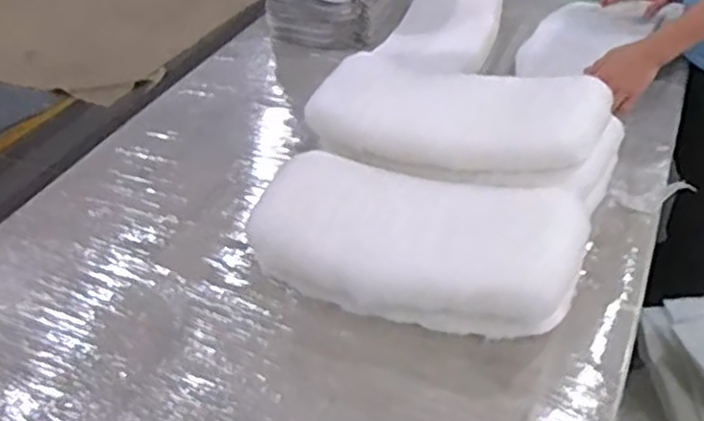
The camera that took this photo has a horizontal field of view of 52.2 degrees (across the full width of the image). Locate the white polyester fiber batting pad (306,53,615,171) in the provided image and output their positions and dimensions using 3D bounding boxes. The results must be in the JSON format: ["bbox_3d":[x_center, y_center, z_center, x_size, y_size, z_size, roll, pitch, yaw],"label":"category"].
[{"bbox_3d":[0.147,-0.147,1.111,0.464,0.091,0.209,13,42,20],"label":"white polyester fiber batting pad"}]

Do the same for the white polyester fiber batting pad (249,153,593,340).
[{"bbox_3d":[0.082,0.044,1.033,0.472,0.113,0.204,11,41,18],"label":"white polyester fiber batting pad"}]

